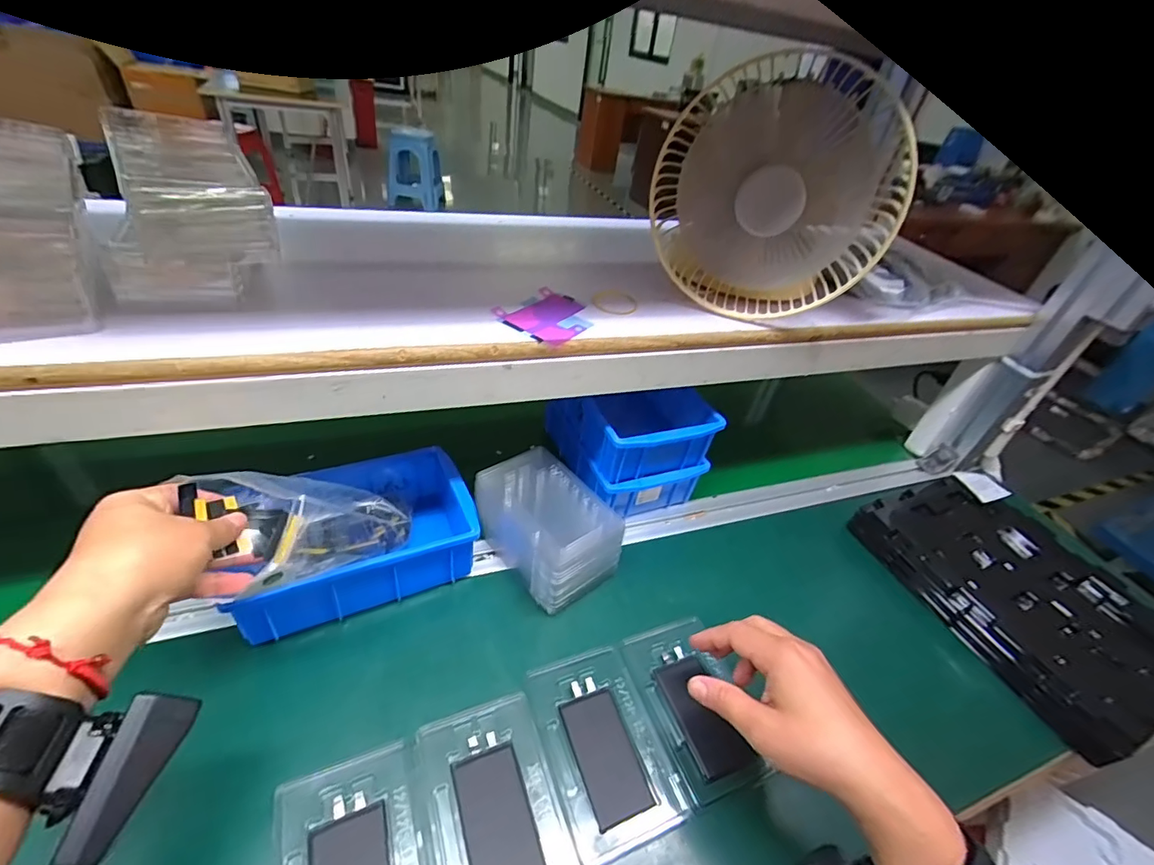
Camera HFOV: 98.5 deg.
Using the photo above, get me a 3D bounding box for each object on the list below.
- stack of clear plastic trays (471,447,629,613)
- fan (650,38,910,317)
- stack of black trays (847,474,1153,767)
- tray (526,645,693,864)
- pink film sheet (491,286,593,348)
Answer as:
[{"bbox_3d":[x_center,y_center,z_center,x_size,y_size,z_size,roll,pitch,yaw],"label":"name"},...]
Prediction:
[{"bbox_3d":[-0.029,0.093,0.496,0.091,0.089,0.139,-21,48,-33],"label":"stack of clear plastic trays"},{"bbox_3d":[0.172,-0.204,0.441,0.192,0.182,0.085,20,39,11],"label":"fan"},{"bbox_3d":[0.496,0.169,0.555,0.225,0.056,0.277,-9,42,-23],"label":"stack of black trays"},{"bbox_3d":[0.020,0.234,0.379,0.086,0.014,0.129,-9,42,-23],"label":"tray"},{"bbox_3d":[-0.022,-0.100,0.425,0.069,0.006,0.085,29,41,23],"label":"pink film sheet"}]

